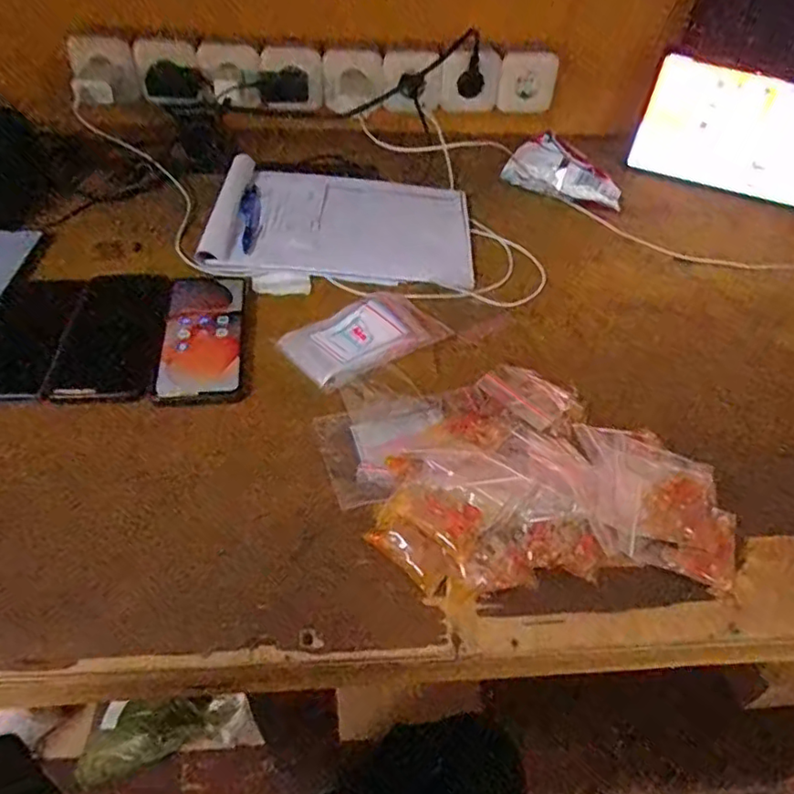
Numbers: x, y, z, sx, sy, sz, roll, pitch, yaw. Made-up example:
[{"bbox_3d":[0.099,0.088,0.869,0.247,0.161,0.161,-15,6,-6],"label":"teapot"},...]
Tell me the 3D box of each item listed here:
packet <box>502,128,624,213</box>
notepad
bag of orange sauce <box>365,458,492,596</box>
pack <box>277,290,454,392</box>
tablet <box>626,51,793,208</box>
[{"bbox_3d":[0.233,-0.308,0.840,0.158,0.051,0.060,25,50,17],"label":"packet"},{"bbox_3d":[-0.067,-0.210,0.740,0.305,0.024,0.219,3,47,-2],"label":"notepad"},{"bbox_3d":[0.024,0.093,0.448,0.069,0.026,0.070,33,53,23],"label":"bag of orange sauce"},{"bbox_3d":[-0.031,-0.059,0.594,0.092,0.015,0.150,38,55,26],"label":"pack"},{"bbox_3d":[0.466,-0.366,0.849,0.241,0.149,0.012,20,34,13],"label":"tablet"}]

